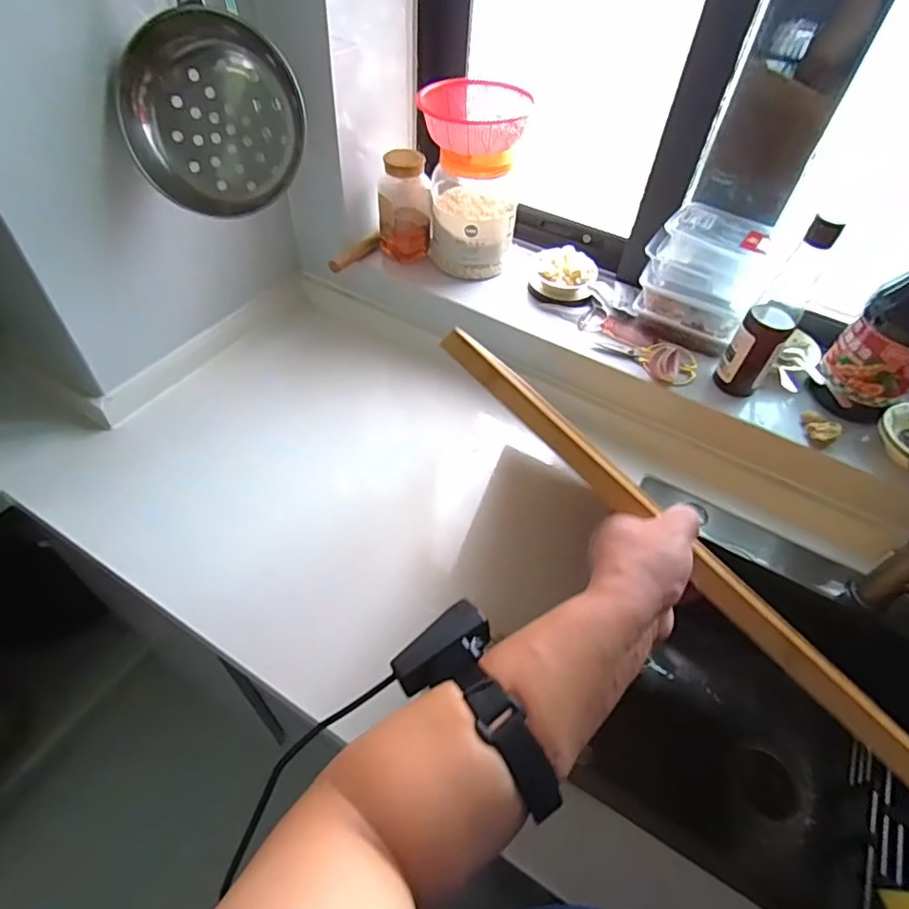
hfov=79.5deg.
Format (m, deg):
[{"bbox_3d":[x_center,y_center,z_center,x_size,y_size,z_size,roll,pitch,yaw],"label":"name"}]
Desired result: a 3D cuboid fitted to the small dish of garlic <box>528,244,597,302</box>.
[{"bbox_3d":[0.186,-0.312,0.947,0.105,0.055,0.094,5,50,0],"label":"small dish of garlic"}]

